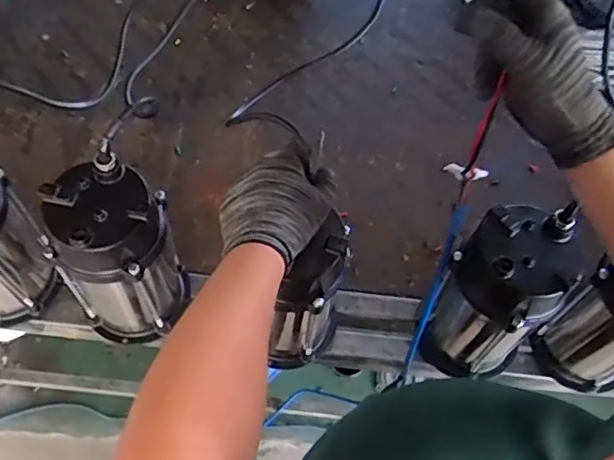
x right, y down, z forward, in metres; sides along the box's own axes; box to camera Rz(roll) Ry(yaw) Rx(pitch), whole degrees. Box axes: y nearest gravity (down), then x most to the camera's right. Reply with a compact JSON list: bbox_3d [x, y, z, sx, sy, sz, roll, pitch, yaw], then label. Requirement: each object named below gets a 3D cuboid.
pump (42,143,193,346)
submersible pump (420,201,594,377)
[{"bbox_3d":[-0.221,0.040,0.742,0.135,0.260,0.119,-23,67,-15],"label":"pump"},{"bbox_3d":[0.227,0.080,0.734,0.122,0.266,0.126,2,63,-3],"label":"submersible pump"}]

